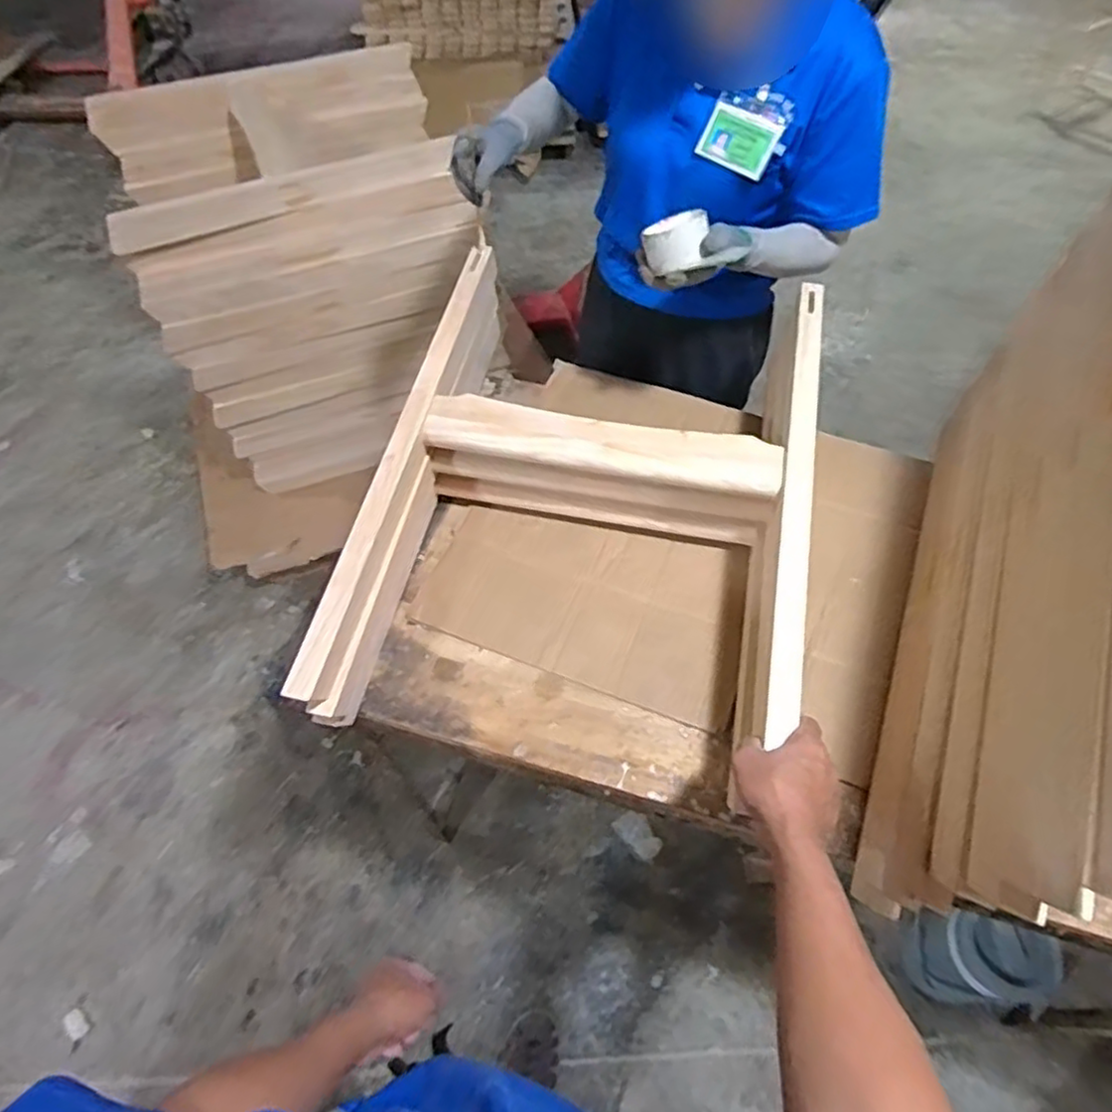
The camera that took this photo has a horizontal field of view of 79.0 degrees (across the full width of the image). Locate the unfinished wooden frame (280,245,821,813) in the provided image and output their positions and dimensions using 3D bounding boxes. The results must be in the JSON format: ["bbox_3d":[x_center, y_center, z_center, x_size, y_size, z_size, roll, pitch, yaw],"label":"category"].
[{"bbox_3d":[0.045,-0.076,0.858,0.505,0.179,0.676,10,57,6],"label":"unfinished wooden frame"}]

